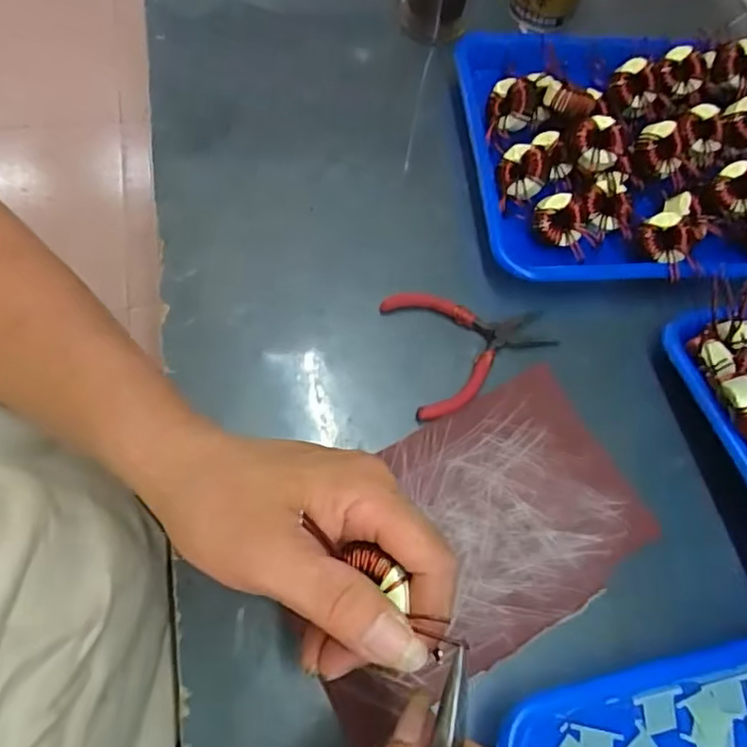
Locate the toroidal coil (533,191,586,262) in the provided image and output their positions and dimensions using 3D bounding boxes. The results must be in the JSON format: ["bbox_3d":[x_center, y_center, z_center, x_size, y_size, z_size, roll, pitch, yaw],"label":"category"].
[{"bbox_3d":[0.140,-0.114,0.454,0.043,0.012,0.038,17,92,-18],"label":"toroidal coil"}]

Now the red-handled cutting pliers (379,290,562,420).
[{"bbox_3d":[0.070,-0.024,0.422,0.109,0.013,0.091,-14,68,-12],"label":"red-handled cutting pliers"}]

